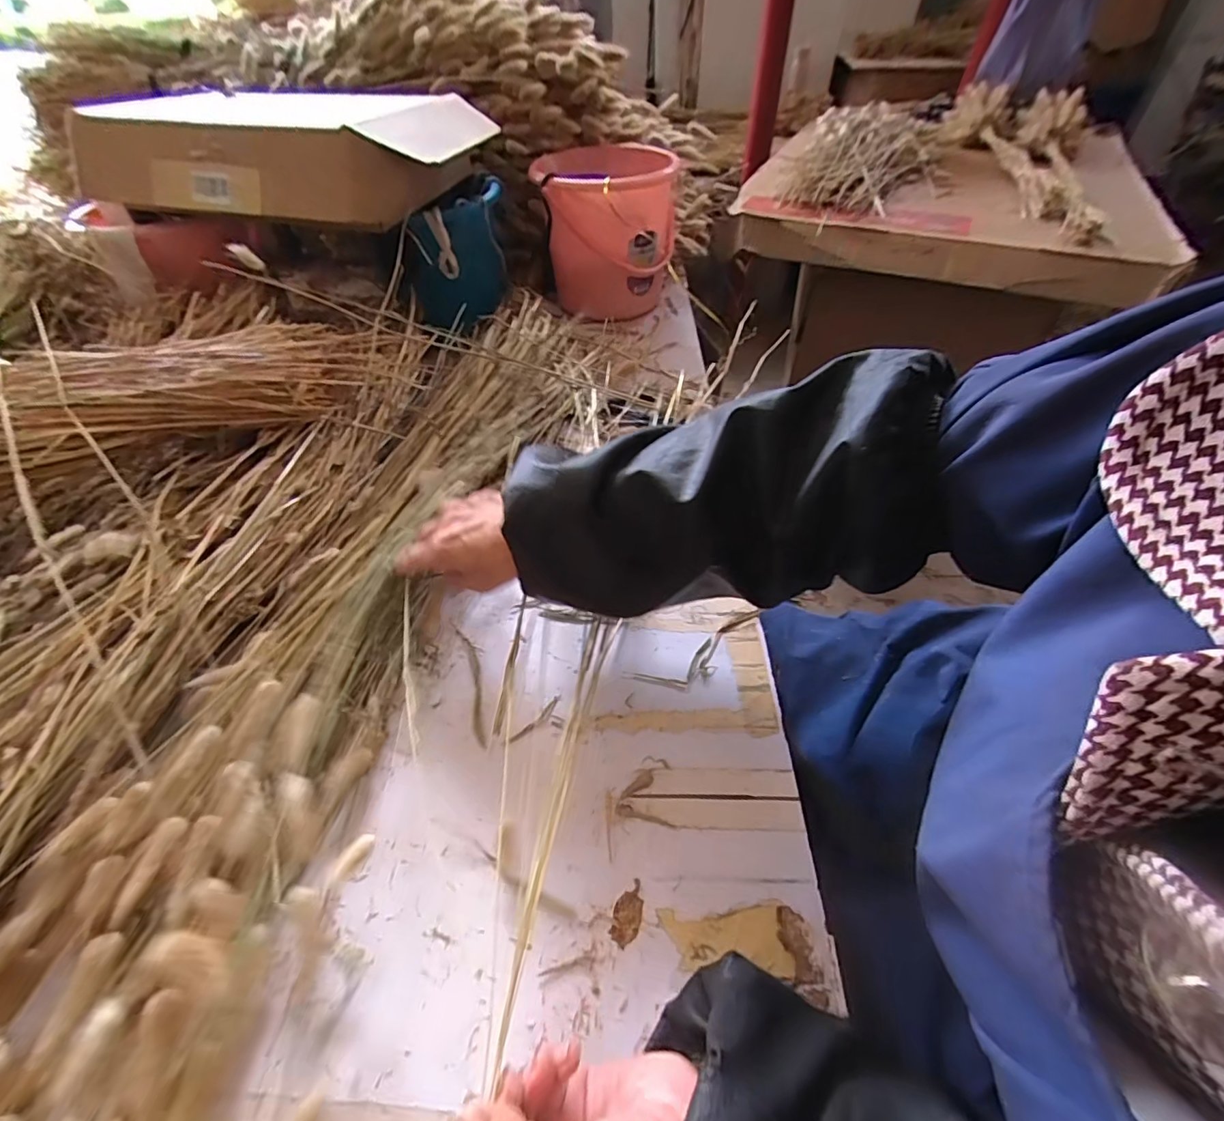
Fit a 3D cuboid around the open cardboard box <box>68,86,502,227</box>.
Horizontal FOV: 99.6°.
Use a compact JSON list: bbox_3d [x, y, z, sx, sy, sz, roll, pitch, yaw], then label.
[{"bbox_3d":[-0.377,-0.498,0.621,0.409,0.084,0.306,16,52,15],"label":"open cardboard box"}]

